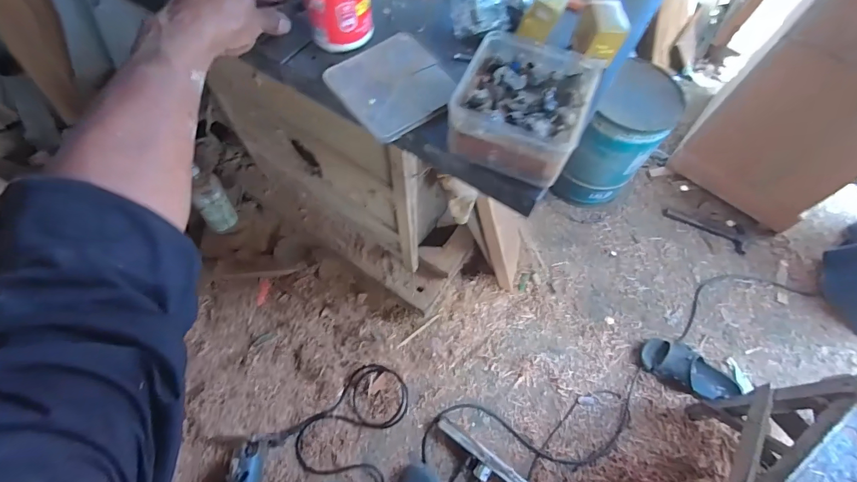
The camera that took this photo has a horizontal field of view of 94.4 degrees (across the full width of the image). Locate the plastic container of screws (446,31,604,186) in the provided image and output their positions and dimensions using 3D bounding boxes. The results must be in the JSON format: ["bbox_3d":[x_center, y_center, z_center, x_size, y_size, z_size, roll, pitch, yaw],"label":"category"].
[{"bbox_3d":[0.085,-0.119,0.357,0.110,0.052,0.129,22,61,7],"label":"plastic container of screws"}]

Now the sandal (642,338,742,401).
[{"bbox_3d":[0.720,0.362,1.097,0.240,0.071,0.114,34,65,15],"label":"sandal"}]

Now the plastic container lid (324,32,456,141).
[{"bbox_3d":[-0.035,-0.156,0.390,0.104,0.010,0.112,-30,68,-21],"label":"plastic container lid"}]

